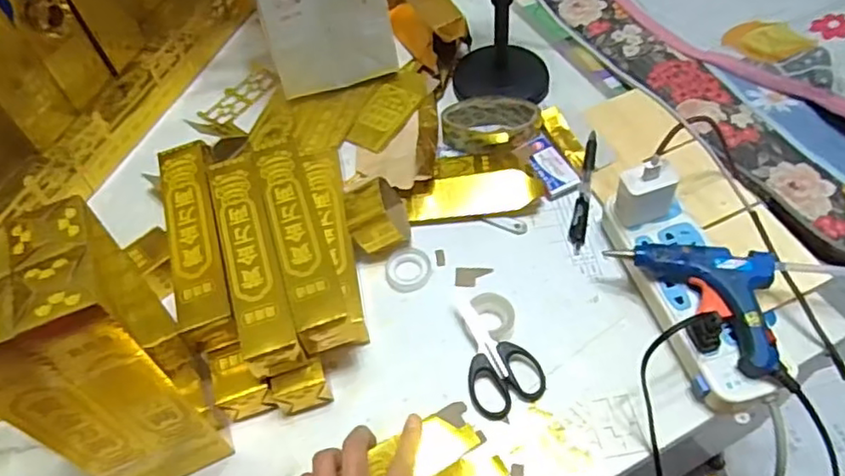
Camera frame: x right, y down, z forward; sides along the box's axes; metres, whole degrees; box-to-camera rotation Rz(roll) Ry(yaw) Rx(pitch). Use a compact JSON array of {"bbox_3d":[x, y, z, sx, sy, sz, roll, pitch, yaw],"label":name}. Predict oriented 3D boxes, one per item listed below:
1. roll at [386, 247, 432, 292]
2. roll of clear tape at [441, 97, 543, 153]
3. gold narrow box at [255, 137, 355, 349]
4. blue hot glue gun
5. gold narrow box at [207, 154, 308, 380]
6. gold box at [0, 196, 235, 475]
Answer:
[{"bbox_3d":[-0.013,0.030,0.599,0.042,0.012,0.044,-3,54,4],"label":"roll"},{"bbox_3d":[0.075,-0.121,0.681,0.103,0.031,0.058,-1,54,5],"label":"roll of clear tape"},{"bbox_3d":[-0.107,-0.002,0.552,0.041,0.044,0.204,-17,54,-7],"label":"gold narrow box"},{"bbox_3d":[0.219,0.055,0.502,0.124,0.025,0.107,5,55,9],"label":"blue hot glue gun"},{"bbox_3d":[-0.144,0.017,0.541,0.043,0.044,0.204,-17,54,-6],"label":"gold narrow box"},{"bbox_3d":[-0.220,0.089,0.440,0.089,0.234,0.091,-23,55,-11],"label":"gold box"}]

